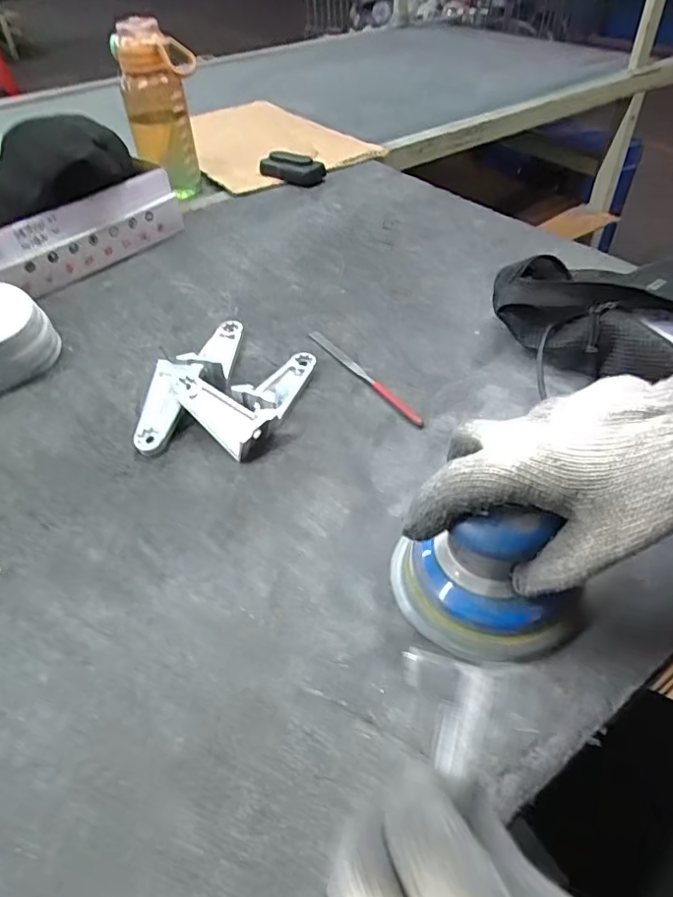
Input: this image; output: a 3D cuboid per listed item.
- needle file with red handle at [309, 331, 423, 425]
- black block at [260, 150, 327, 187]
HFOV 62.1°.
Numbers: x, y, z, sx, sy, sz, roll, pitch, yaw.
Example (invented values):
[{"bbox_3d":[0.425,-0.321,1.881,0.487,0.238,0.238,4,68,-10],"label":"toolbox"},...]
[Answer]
[{"bbox_3d":[0.024,-0.073,0.536,0.011,0.004,0.172,-27,49,-22],"label":"needle file with red handle"},{"bbox_3d":[-0.070,-0.440,0.870,0.102,0.039,0.025,16,48,20],"label":"black block"}]

